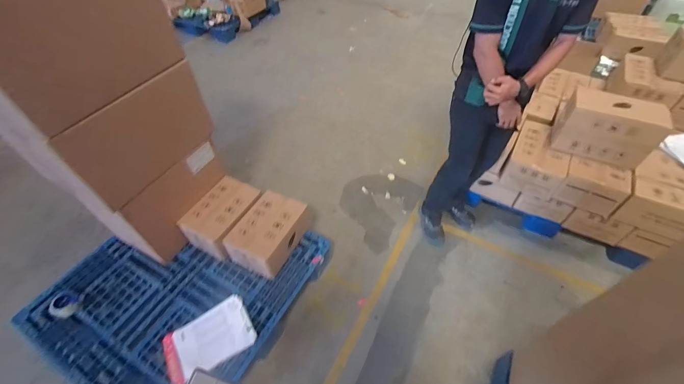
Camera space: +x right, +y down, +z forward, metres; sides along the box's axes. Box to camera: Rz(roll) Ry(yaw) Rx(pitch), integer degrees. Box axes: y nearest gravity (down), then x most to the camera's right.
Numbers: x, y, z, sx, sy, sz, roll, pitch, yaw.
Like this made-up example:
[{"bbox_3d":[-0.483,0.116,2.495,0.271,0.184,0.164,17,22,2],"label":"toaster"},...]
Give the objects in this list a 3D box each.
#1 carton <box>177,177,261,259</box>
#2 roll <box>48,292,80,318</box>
[{"bbox_3d":[-0.592,0.107,1.598,0.250,0.167,0.389,20,54,17],"label":"carton"},{"bbox_3d":[-1.221,0.494,1.380,0.119,0.043,0.100,18,53,16],"label":"roll"}]

